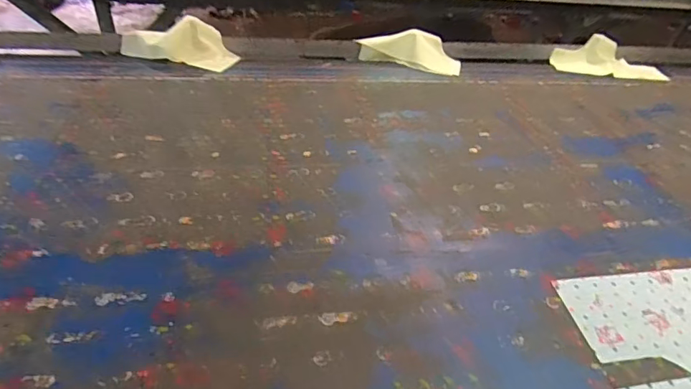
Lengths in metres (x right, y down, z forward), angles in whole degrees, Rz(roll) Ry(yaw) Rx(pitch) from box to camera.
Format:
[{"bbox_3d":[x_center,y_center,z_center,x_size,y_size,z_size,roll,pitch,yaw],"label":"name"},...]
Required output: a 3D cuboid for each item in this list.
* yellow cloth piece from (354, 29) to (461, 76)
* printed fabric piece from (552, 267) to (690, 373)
[{"bbox_3d":[0.158,-0.343,1.126,0.249,0.055,0.117,3,41,-4],"label":"yellow cloth piece"},{"bbox_3d":[0.462,0.167,0.627,0.322,0.004,0.167,-3,41,-11],"label":"printed fabric piece"}]

